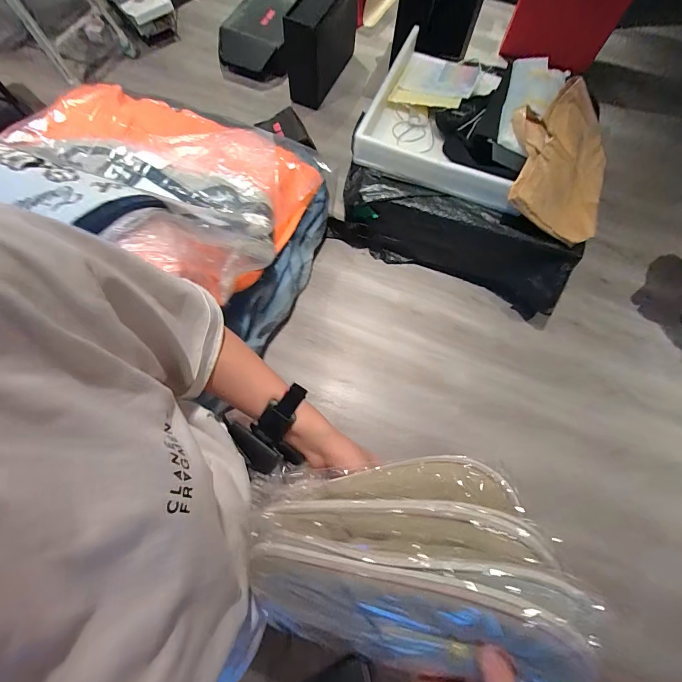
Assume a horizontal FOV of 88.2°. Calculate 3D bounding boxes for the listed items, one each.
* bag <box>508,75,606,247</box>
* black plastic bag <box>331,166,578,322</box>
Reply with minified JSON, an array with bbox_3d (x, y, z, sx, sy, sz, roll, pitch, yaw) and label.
[{"bbox_3d":[0.759,-0.630,1.217,0.466,0.078,0.485,24,81,-20],"label":"bag"},{"bbox_3d":[0.425,-0.390,1.409,0.953,0.318,0.152,24,72,6],"label":"black plastic bag"}]

